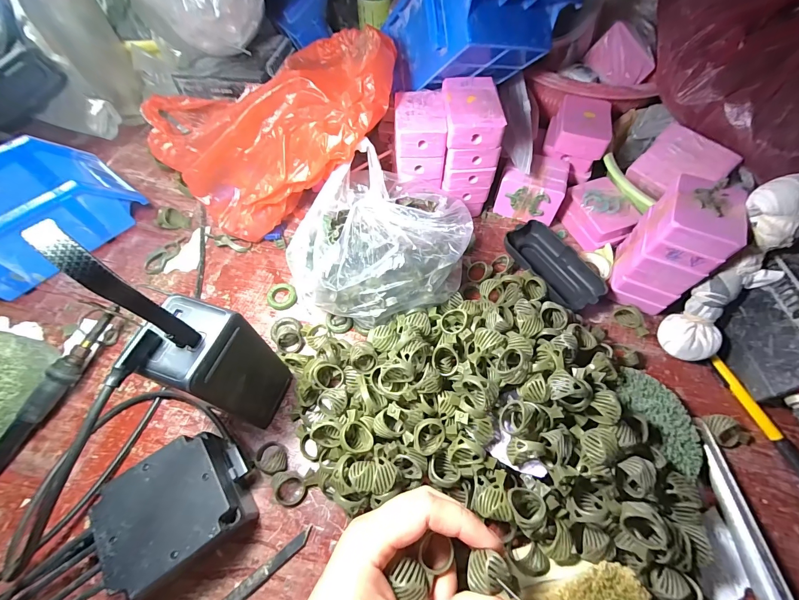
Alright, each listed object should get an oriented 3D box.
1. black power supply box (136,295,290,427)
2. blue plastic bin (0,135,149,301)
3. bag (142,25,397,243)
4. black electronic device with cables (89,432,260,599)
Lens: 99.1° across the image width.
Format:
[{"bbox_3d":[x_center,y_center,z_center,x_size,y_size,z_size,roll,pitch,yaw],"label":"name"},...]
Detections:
[{"bbox_3d":[-0.128,0.055,0.261,0.045,0.135,0.054,18,64,10],"label":"black power supply box"},{"bbox_3d":[-0.411,-0.100,0.379,0.133,0.081,0.180,36,68,18],"label":"blue plastic bin"},{"bbox_3d":[-0.154,-0.175,0.375,0.282,0.152,0.167,8,62,5],"label":"bag"},{"bbox_3d":[-0.157,0.150,0.251,0.086,0.051,0.072,-36,67,-17],"label":"black electronic device with cables"}]

